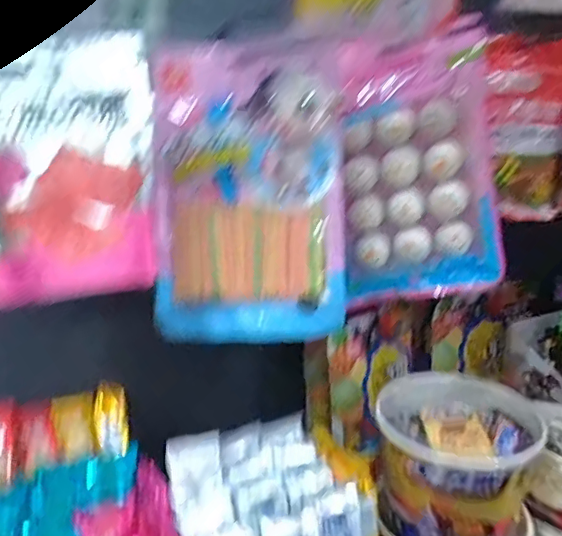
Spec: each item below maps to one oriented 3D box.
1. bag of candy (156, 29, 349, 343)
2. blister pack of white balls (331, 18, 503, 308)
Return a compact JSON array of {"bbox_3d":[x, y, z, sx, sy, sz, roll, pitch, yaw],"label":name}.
[{"bbox_3d":[-0.029,-0.069,0.530,0.176,0.270,0.021,0,3,5],"label":"bag of candy"},{"bbox_3d":[0.137,-0.092,0.582,0.156,0.263,0.044,-4,16,14],"label":"blister pack of white balls"}]

